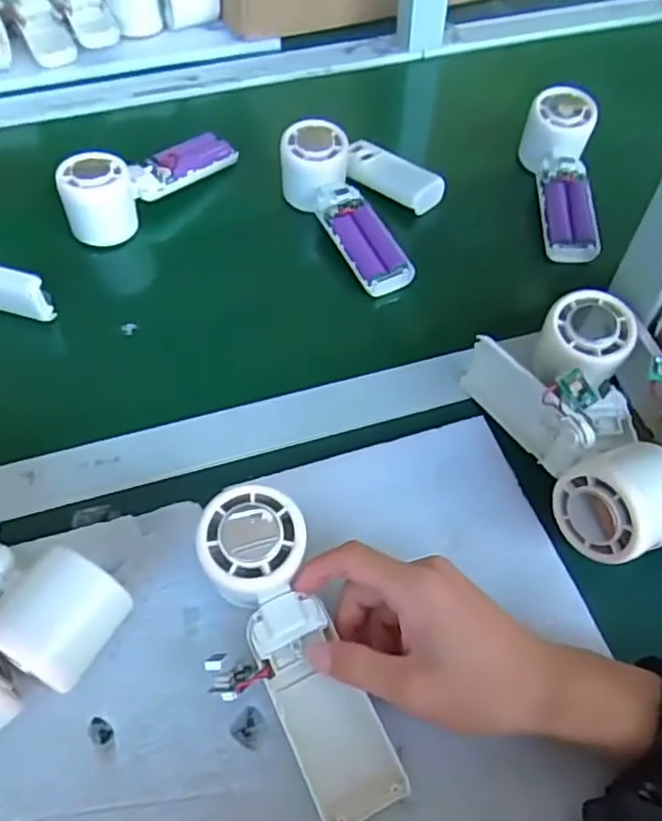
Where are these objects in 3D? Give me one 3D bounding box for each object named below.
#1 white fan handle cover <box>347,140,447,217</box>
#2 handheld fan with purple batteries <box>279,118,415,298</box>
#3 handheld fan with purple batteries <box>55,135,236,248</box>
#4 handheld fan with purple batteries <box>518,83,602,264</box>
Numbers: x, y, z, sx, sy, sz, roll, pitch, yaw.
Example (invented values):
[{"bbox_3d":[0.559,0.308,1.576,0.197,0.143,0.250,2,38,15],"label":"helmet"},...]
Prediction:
[{"bbox_3d":[0.052,-0.211,0.581,0.101,0.020,0.039,37,62,22],"label":"white fan handle cover"},{"bbox_3d":[0.010,-0.164,0.545,0.054,0.049,0.167,-25,75,-20],"label":"handheld fan with purple batteries"},{"bbox_3d":[-0.153,-0.203,0.562,0.164,0.057,0.049,-35,62,-21],"label":"handheld fan with purple batteries"},{"bbox_3d":[0.200,-0.199,0.569,0.051,0.052,0.170,3,71,-3],"label":"handheld fan with purple batteries"}]

